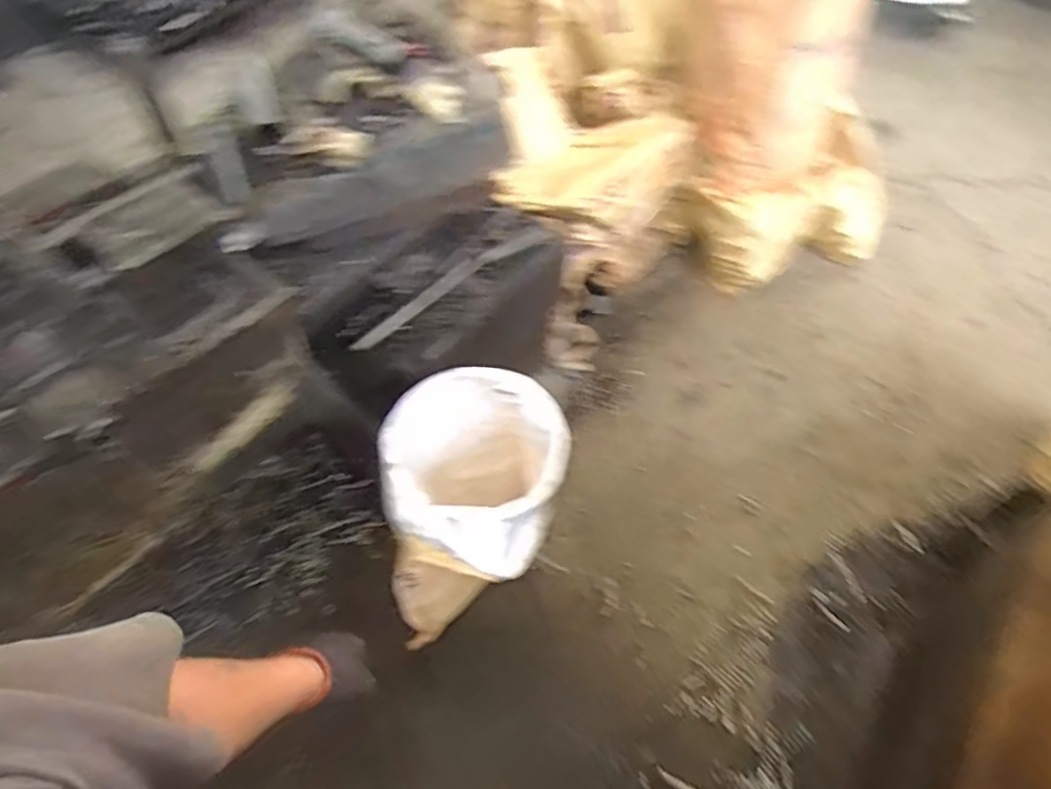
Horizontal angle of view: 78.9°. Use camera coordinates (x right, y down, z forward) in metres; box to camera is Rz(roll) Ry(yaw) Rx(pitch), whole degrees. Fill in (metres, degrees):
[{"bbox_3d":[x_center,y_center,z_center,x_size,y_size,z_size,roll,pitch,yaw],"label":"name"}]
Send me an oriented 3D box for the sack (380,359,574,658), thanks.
[{"bbox_3d":[-0.096,0.224,1.282,0.314,0.440,0.346,-2,53,-3],"label":"sack"}]

